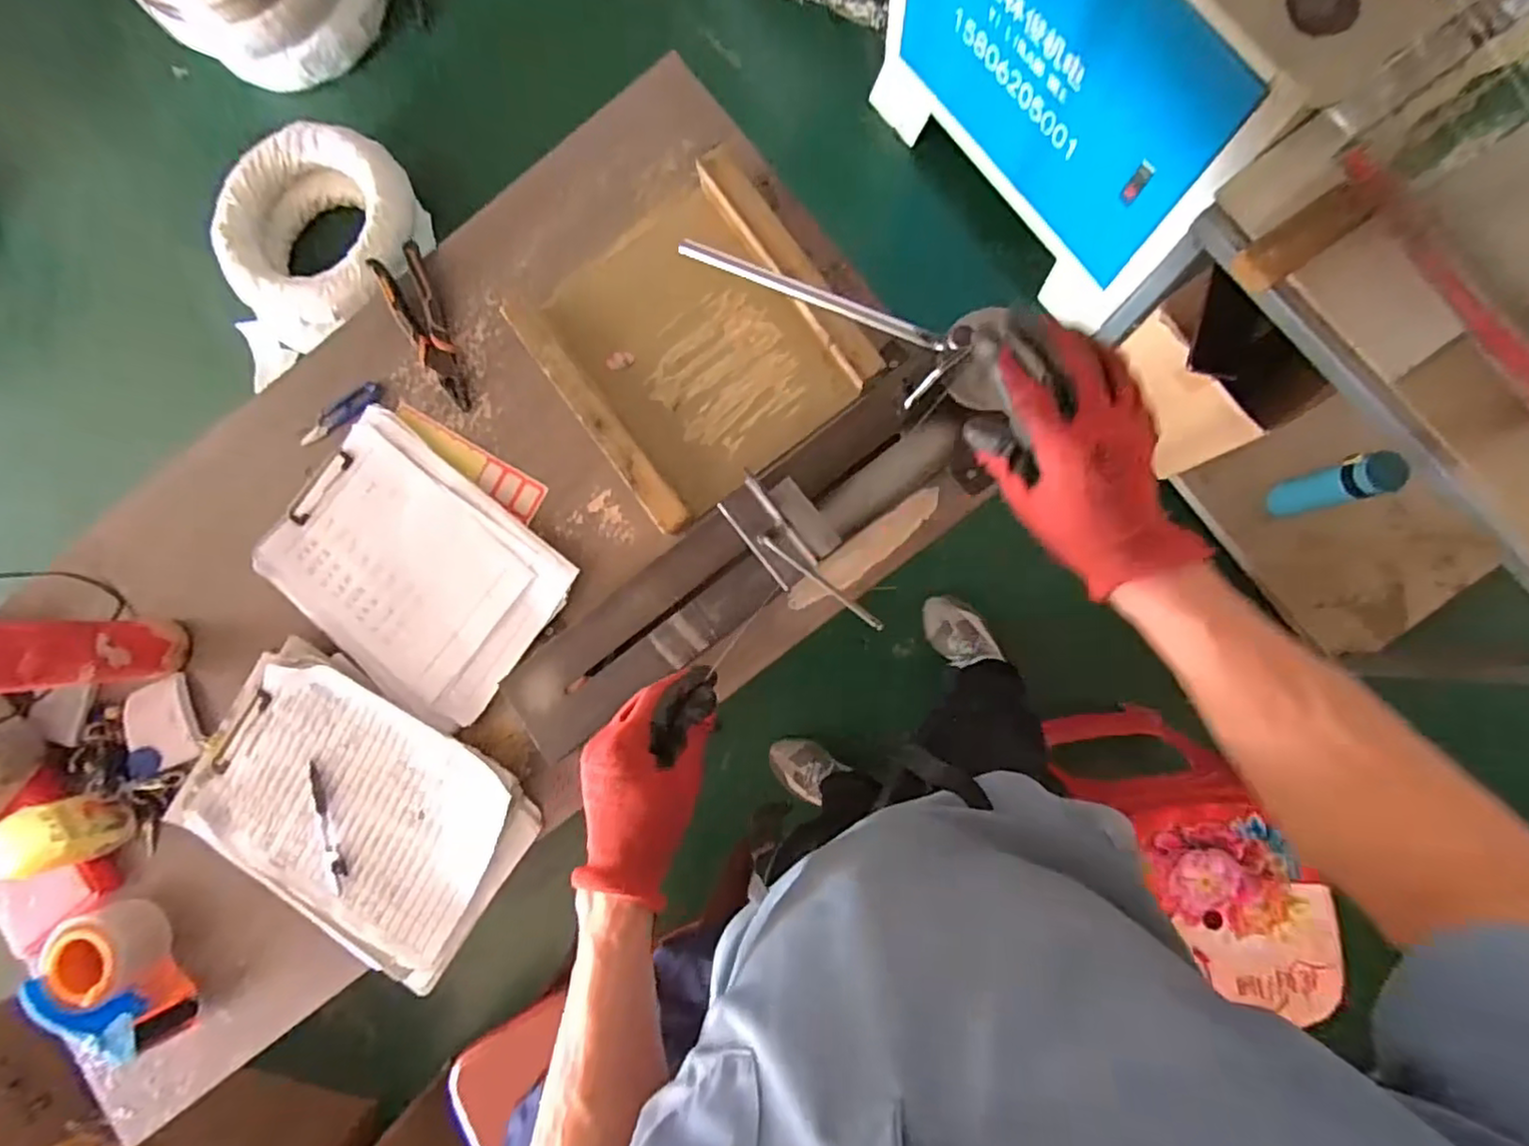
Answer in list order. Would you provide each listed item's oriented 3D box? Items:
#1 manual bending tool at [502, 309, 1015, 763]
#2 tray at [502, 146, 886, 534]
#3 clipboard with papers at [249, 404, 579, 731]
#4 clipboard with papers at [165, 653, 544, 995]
[{"bbox_3d":[-0.031,0.016,0.634,0.552,0.114,0.140,-36,84,7],"label":"manual bending tool"},{"bbox_3d":[-0.075,-0.238,0.678,0.264,0.066,0.287,-36,84,3],"label":"tray"},{"bbox_3d":[-0.376,-0.003,0.714,0.304,0.017,0.220,38,91,7],"label":"clipboard with papers"},{"bbox_3d":[-0.427,0.247,0.683,0.333,0.026,0.244,34,90,7],"label":"clipboard with papers"}]

